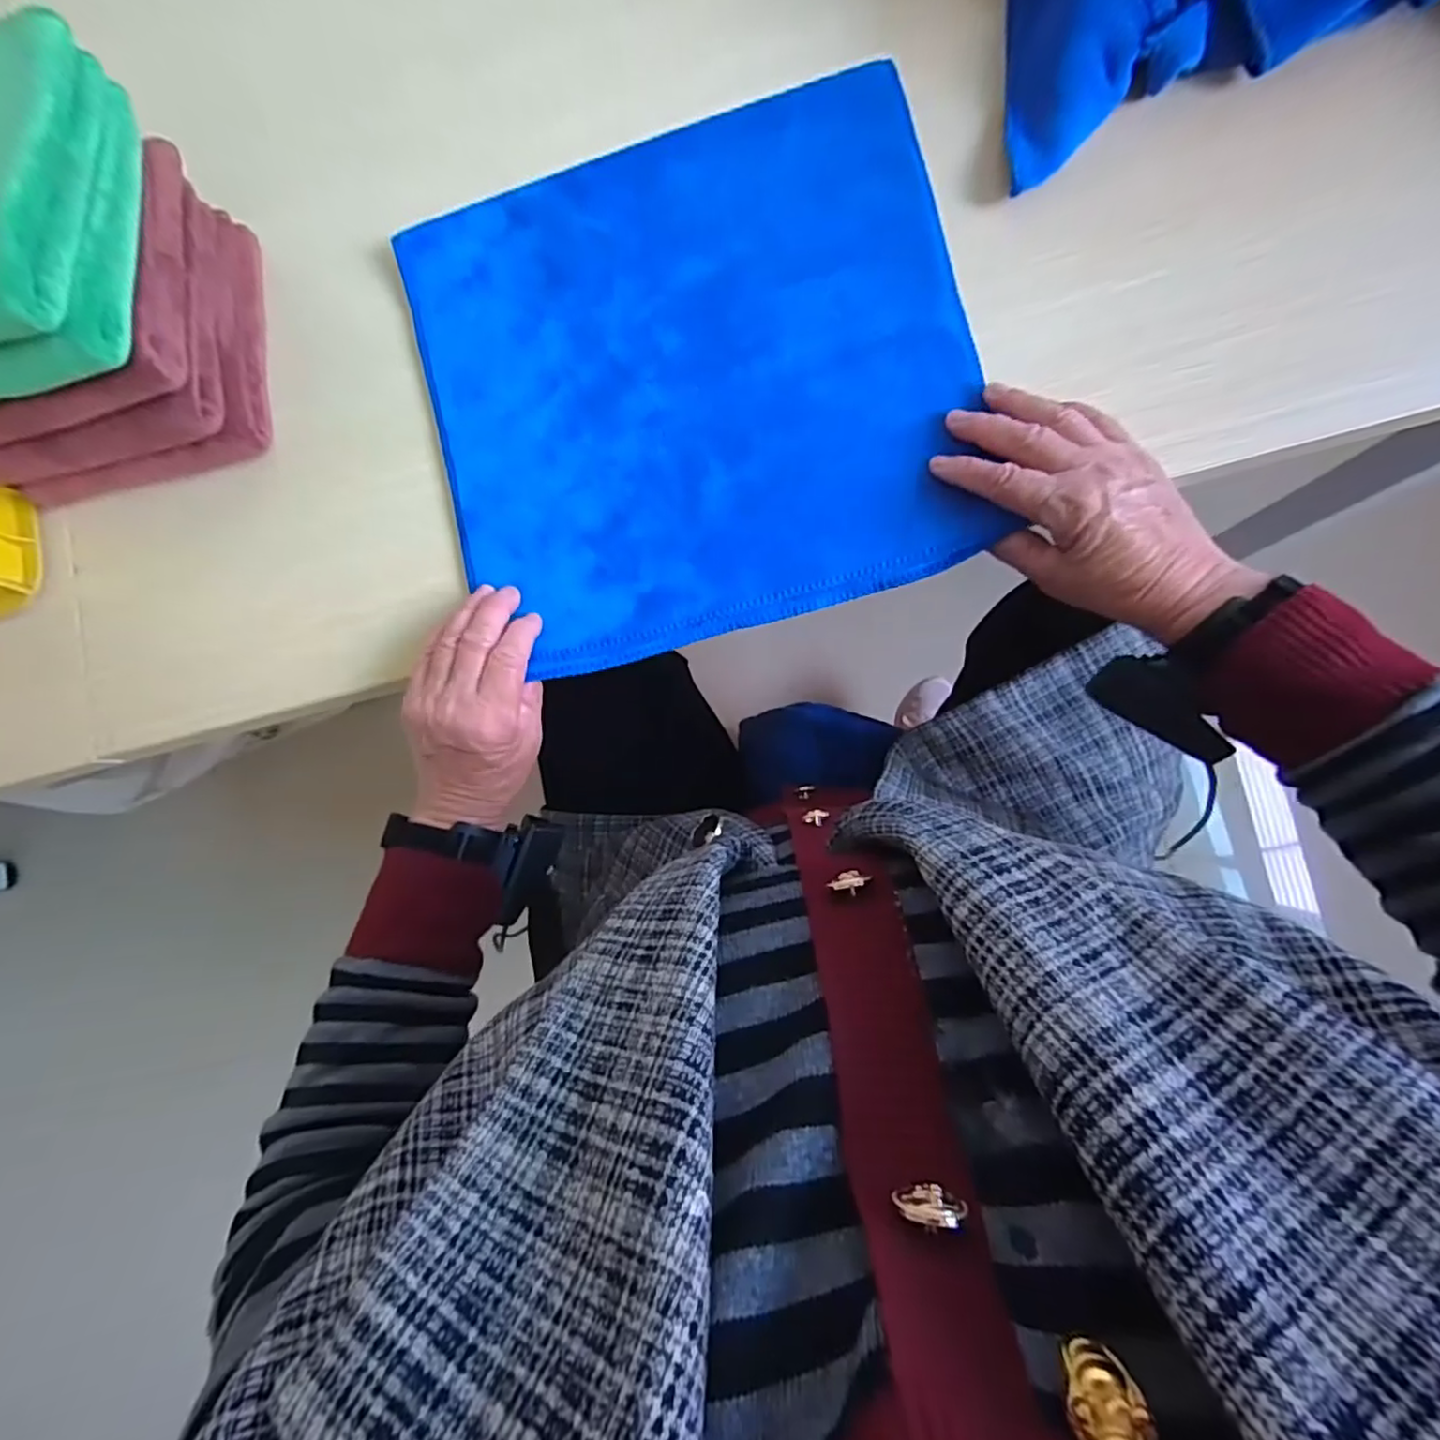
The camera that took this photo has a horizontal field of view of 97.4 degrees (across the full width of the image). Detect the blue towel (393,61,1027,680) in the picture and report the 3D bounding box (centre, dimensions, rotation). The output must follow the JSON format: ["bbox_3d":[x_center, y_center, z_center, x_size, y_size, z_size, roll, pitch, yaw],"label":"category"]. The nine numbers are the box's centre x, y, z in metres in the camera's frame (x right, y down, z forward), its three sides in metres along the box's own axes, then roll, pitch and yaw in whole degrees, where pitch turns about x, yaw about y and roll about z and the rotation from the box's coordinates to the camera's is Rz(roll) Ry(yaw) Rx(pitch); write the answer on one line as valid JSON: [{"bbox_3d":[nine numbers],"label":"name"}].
[{"bbox_3d":[-0.019,-0.216,0.399,0.333,0.018,0.323,-14,81,4],"label":"blue towel"}]

